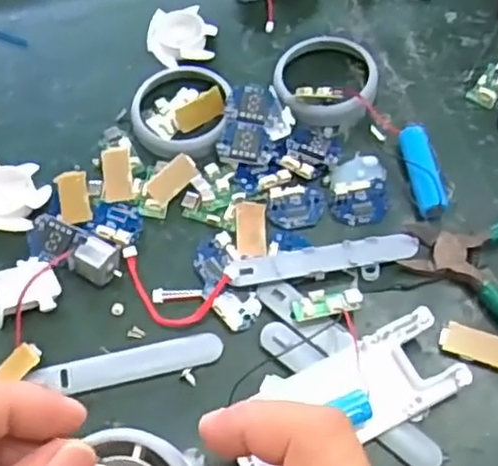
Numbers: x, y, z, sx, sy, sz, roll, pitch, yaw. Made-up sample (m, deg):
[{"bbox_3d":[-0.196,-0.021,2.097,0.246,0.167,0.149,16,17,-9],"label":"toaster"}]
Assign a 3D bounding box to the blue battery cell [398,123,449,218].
[{"bbox_3d":[0.091,-0.033,0.360,0.018,0.015,0.055,-6,63,-1],"label":"blue battery cell"}]

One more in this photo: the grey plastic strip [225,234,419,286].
[{"bbox_3d":[0.036,0.012,0.340,0.093,0.009,0.016,-11,63,-3],"label":"grey plastic strip"}]

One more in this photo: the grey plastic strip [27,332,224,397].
[{"bbox_3d":[-0.055,0.060,0.321,0.084,0.007,0.017,-13,64,-4],"label":"grey plastic strip"}]

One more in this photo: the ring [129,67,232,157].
[{"bbox_3d":[-0.038,-0.069,0.384,0.053,0.008,0.064,3,64,4],"label":"ring"}]

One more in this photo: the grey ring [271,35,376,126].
[{"bbox_3d":[0.043,-0.086,0.394,0.056,0.015,0.056,-1,63,2],"label":"grey ring"}]

